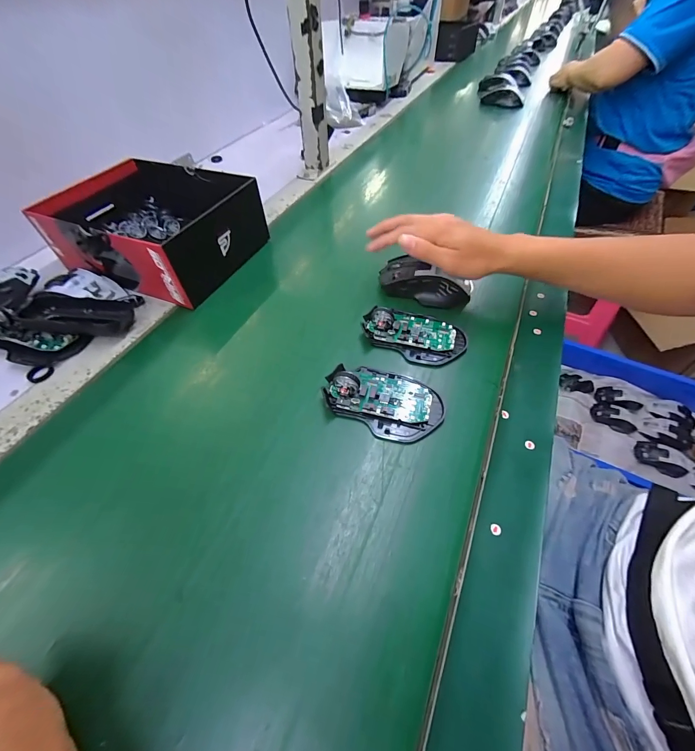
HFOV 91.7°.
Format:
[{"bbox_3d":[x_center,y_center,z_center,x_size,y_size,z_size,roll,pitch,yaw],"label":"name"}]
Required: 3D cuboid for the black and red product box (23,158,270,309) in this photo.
[{"bbox_3d":[-0.274,-0.214,0.480,0.249,0.087,0.184,18,55,15],"label":"black and red product box"}]

